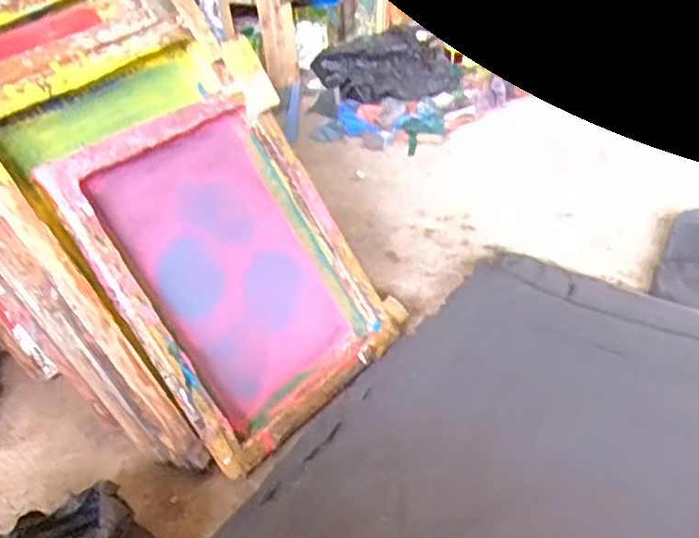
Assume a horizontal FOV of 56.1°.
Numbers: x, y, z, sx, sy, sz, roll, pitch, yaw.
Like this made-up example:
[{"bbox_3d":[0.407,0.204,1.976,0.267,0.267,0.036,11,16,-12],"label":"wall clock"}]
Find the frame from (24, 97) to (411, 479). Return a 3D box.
[{"bbox_3d":[-0.133,-0.001,0.800,0.300,0.396,0.055,-37,15,-35],"label":"frame"}]

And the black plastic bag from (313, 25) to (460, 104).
[{"bbox_3d":[0.077,-0.428,1.422,0.307,0.136,0.146,-6,37,3],"label":"black plastic bag"}]

